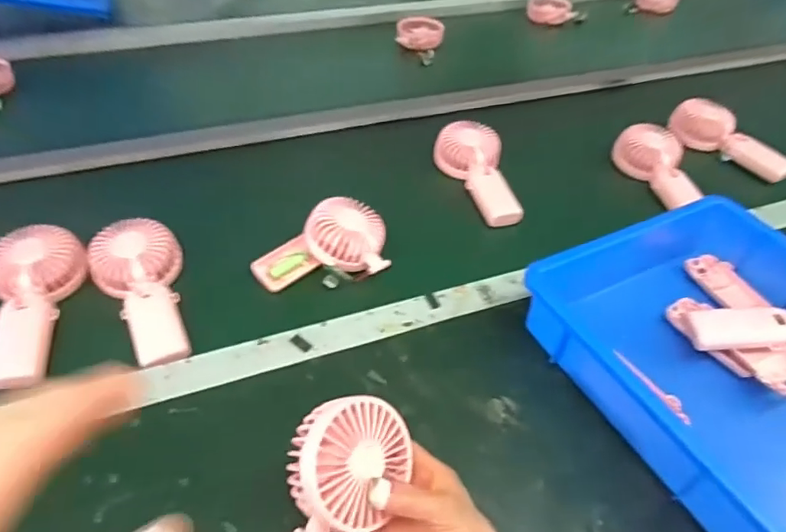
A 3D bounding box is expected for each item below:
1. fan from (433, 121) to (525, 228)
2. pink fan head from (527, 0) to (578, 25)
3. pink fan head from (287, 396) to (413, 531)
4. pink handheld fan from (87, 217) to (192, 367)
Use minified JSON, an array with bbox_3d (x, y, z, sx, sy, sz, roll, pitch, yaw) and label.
[{"bbox_3d":[0.114,-0.127,0.733,0.085,0.053,0.174,-6,46,-9],"label":"fan"},{"bbox_3d":[0.351,-0.565,1.187,0.106,0.034,0.100,12,46,9],"label":"pink fan head"},{"bbox_3d":[-0.031,0.139,0.380,0.090,0.040,0.086,-1,78,-38],"label":"pink fan head"},{"bbox_3d":[-0.257,0.026,0.558,0.087,0.030,0.178,-18,64,-20],"label":"pink handheld fan"}]

